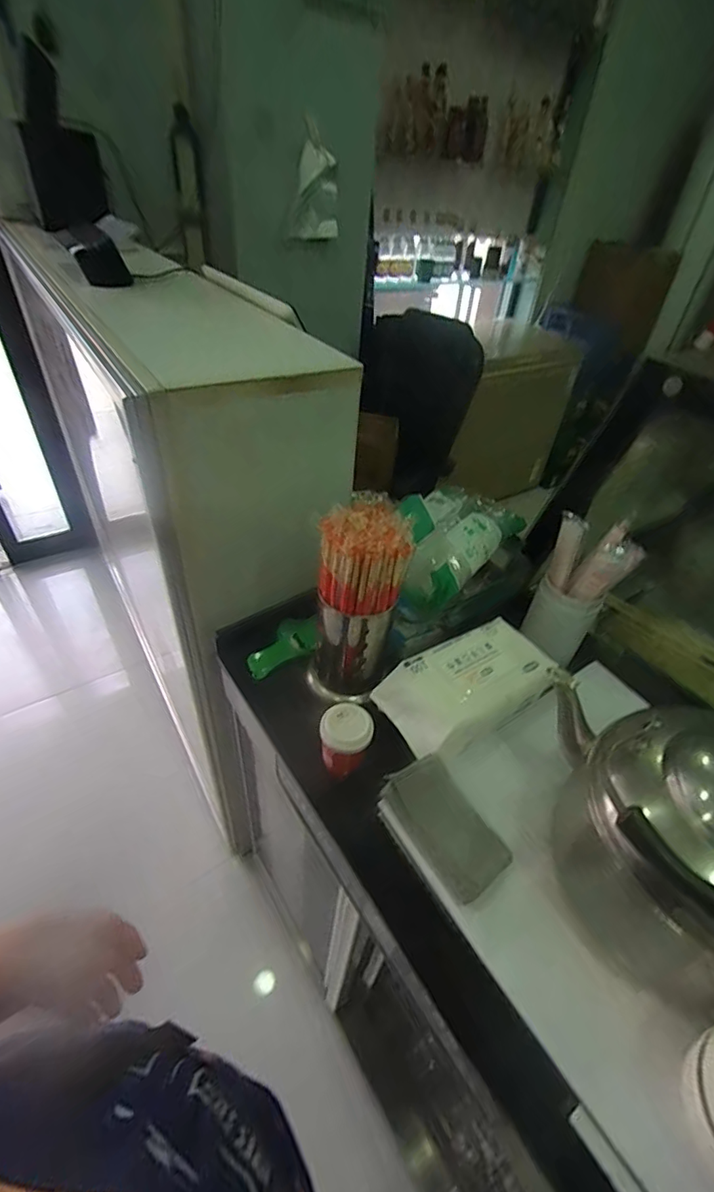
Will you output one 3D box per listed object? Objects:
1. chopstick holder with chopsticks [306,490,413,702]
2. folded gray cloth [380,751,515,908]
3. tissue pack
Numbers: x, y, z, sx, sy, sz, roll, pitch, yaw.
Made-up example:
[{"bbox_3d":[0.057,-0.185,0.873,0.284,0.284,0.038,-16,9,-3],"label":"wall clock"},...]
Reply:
[{"bbox_3d":[-0.002,0.021,0.609,0.109,0.282,0.092,7,41,1],"label":"chopstick holder with chopsticks"},{"bbox_3d":[0.092,0.239,0.507,0.071,0.016,0.133,-37,61,-10],"label":"folded gray cloth"},{"bbox_3d":[0.145,0.112,0.621,0.226,0.066,0.115,-19,47,-25],"label":"tissue pack"}]

